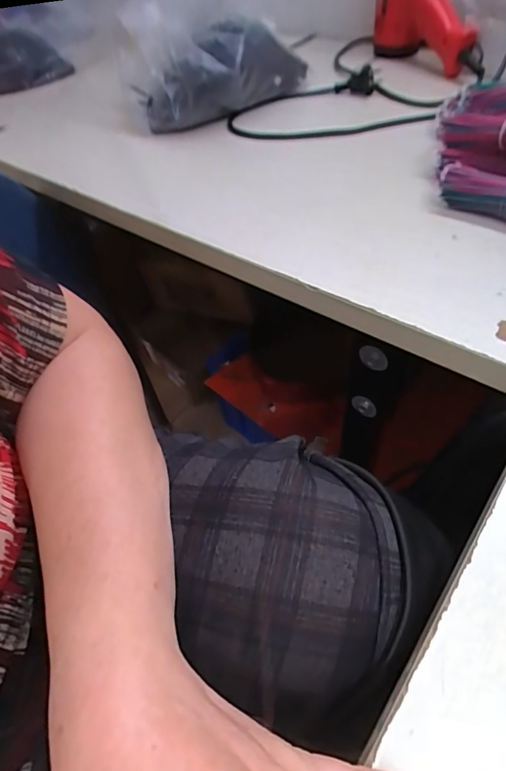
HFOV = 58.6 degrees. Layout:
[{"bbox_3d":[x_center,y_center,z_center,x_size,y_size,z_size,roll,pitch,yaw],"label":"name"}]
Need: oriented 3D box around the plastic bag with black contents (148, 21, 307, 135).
[{"bbox_3d":[-0.034,-0.419,0.604,0.227,0.088,0.088,-33,55,-20],"label":"plastic bag with black contents"}]

